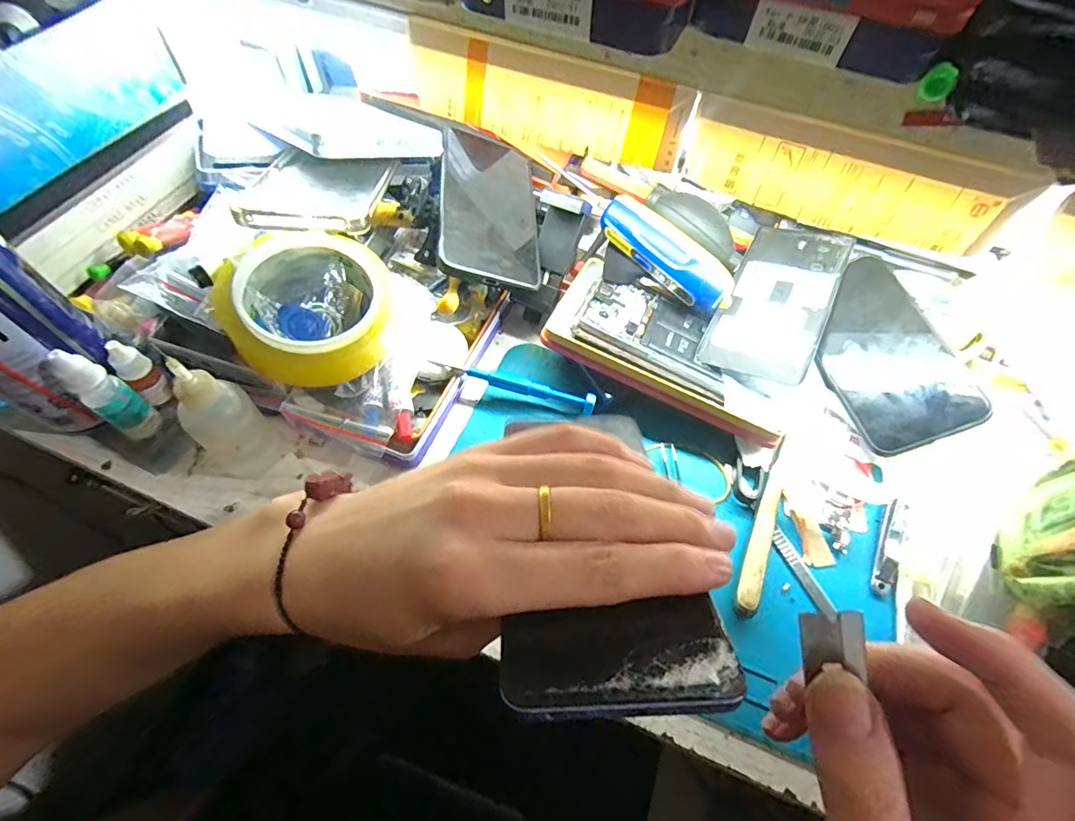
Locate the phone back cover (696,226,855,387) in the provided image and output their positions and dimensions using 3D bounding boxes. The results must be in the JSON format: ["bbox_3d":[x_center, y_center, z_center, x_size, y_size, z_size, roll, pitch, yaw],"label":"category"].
[{"bbox_3d":[0.185,-0.087,0.377,0.072,0.011,0.158,23,66,23],"label":"phone back cover"}]

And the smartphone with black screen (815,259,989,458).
[{"bbox_3d":[0.246,-0.040,0.358,0.071,0.015,0.138,-27,59,23],"label":"smartphone with black screen"}]

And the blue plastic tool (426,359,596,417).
[{"bbox_3d":[-0.015,-0.021,0.354,0.116,0.008,0.013,16,59,6],"label":"blue plastic tool"}]

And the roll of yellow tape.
[{"bbox_3d":[-0.142,-0.061,0.325,0.105,0.065,0.093,-30,65,-20],"label":"roll of yellow tape"}]

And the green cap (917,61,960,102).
[{"bbox_3d":[0.163,-0.133,0.201,0.012,0.012,0.009,34,62,16],"label":"green cap"}]

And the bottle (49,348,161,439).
[{"bbox_3d":[-0.262,-0.010,0.301,0.017,0.077,0.022,30,61,14],"label":"bottle"}]

